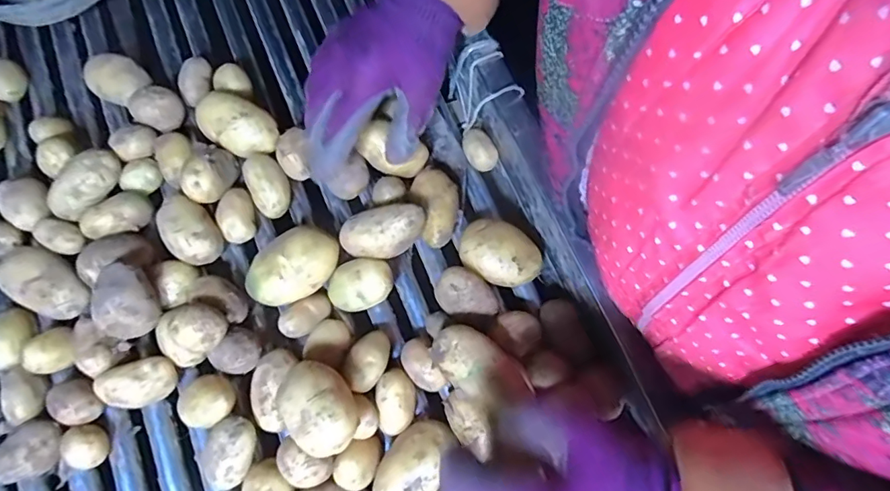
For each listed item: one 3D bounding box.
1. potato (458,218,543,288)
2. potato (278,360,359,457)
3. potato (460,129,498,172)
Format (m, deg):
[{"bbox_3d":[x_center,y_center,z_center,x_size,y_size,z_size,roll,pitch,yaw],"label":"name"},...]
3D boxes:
[{"bbox_3d":[0.044,0.008,0.407,0.065,0.036,0.047,31,72,10],"label":"potato"},{"bbox_3d":[-0.085,0.109,0.337,0.043,0.031,0.060,-23,49,-24],"label":"potato"},{"bbox_3d":[0.030,-0.084,0.440,0.024,0.018,0.035,-28,74,-10],"label":"potato"}]

